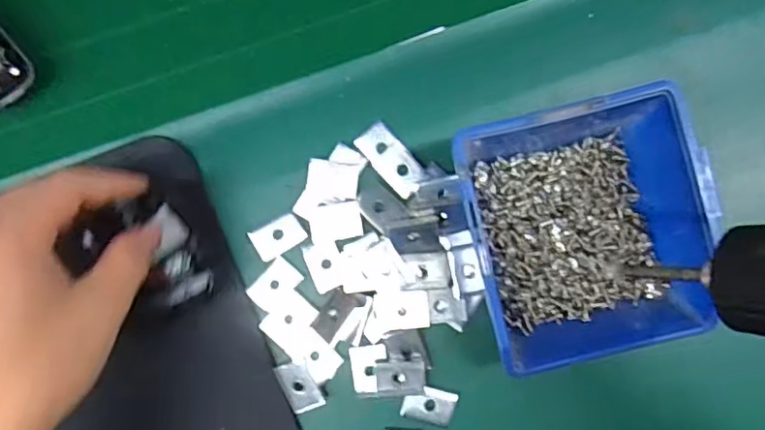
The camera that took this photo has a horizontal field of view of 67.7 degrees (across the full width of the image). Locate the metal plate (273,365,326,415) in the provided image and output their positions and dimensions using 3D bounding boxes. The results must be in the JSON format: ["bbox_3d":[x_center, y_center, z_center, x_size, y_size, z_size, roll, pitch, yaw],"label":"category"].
[{"bbox_3d":[-0.045,0.095,0.314,0.017,0.004,0.029,-26,91,2],"label":"metal plate"}]

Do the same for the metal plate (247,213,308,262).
[{"bbox_3d":[-0.058,0.012,0.319,0.028,0.004,0.018,-29,88,-1],"label":"metal plate"}]

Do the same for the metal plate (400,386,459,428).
[{"bbox_3d":[0.026,0.106,0.316,0.028,0.005,0.019,15,87,1],"label":"metal plate"}]

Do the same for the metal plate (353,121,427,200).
[{"bbox_3d":[0.006,-0.031,0.317,0.021,0.004,0.044,-39,88,-2],"label":"metal plate"}]

